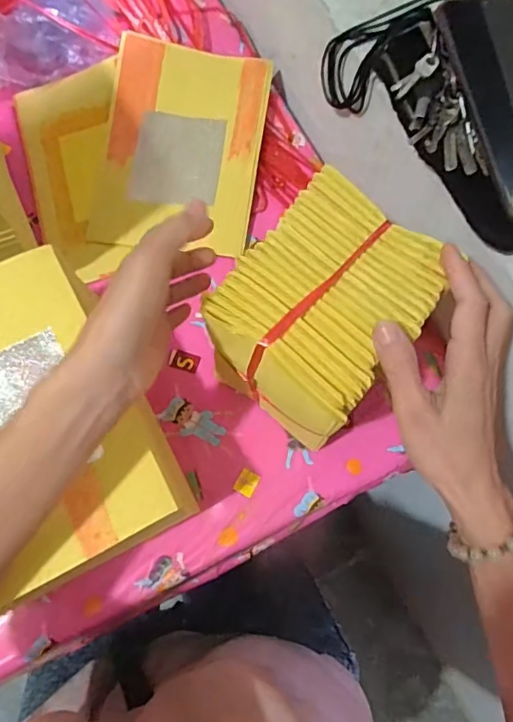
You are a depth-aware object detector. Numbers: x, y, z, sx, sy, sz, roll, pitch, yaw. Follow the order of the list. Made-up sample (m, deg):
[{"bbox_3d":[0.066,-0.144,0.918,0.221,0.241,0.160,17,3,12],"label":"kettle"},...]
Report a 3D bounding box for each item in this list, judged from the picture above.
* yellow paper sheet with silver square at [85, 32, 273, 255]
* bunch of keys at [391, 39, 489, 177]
[{"bbox_3d":[-0.076,-0.226,0.542,0.160,0.026,0.228,8,73,0],"label":"yellow paper sheet with silver square"},{"bbox_3d":[0.133,-0.177,0.385,0.043,0.023,0.095,-25,88,-9],"label":"bunch of keys"}]

